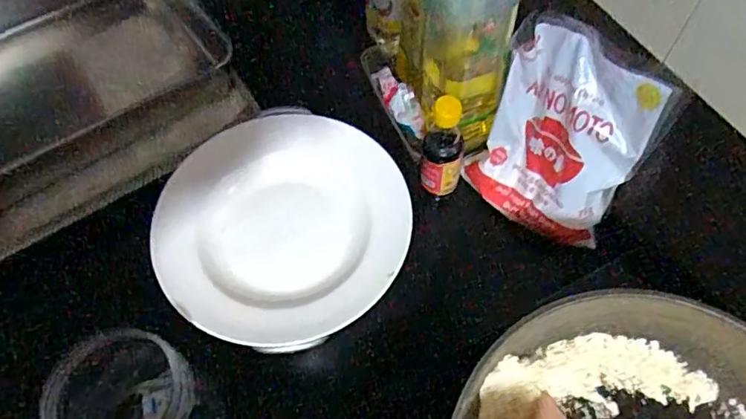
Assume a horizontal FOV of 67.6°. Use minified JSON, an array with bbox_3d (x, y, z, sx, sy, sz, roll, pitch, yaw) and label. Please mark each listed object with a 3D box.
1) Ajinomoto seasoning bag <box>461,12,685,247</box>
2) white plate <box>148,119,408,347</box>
[{"bbox_3d":[0.173,-0.067,0.517,0.046,0.197,0.148,-26,56,-36],"label":"Ajinomoto seasoning bag"},{"bbox_3d":[-0.076,0.014,0.481,0.210,0.037,0.206,0,63,0],"label":"white plate"}]

